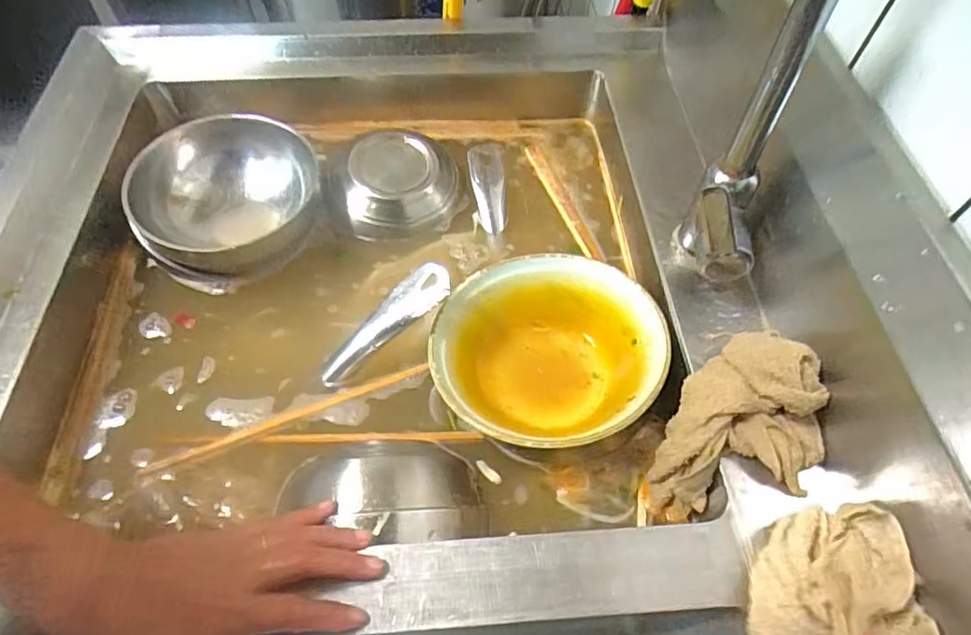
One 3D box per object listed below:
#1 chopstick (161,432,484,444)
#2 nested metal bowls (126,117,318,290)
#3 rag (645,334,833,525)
[{"bbox_3d":[-0.133,0.100,0.475,0.257,0.009,0.012,1,57,-1],"label":"chopstick"},{"bbox_3d":[-0.252,-0.118,0.568,0.155,0.075,0.172,16,58,8],"label":"nested metal bowls"},{"bbox_3d":[0.175,0.078,0.428,0.107,0.124,0.113,-6,57,-6],"label":"rag"}]

